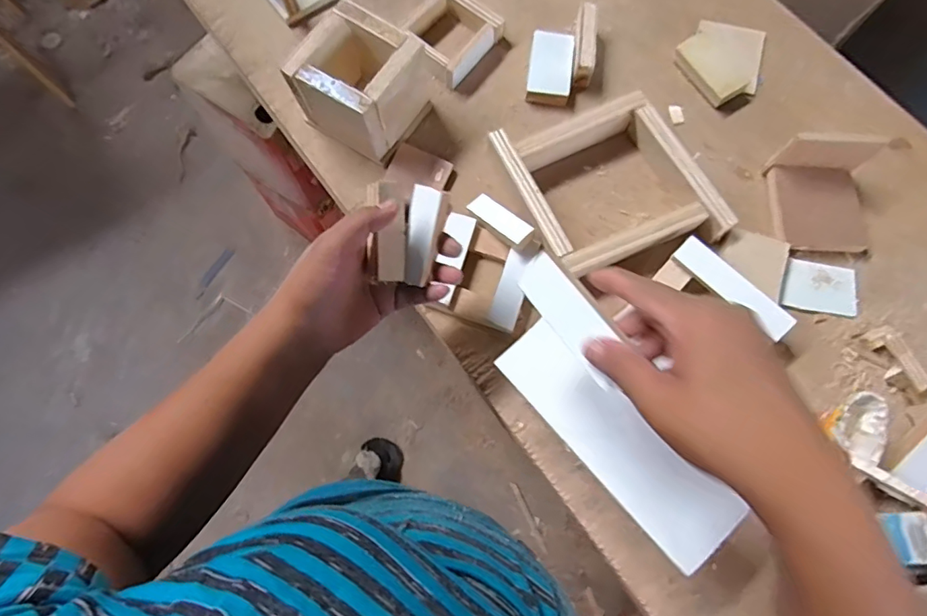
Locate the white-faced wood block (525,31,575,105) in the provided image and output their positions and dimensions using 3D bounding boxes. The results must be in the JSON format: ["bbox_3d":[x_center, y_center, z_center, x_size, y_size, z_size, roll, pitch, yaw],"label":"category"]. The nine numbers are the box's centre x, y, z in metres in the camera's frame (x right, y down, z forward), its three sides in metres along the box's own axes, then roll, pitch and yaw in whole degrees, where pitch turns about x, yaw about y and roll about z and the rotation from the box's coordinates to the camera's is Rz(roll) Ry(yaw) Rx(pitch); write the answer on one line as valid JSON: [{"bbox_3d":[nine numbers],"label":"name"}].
[{"bbox_3d":[0.092,-0.253,0.538,0.043,0.018,0.076,8,73,1],"label":"white-faced wood block"}]

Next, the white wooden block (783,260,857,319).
[{"bbox_3d":[0.336,-0.020,0.485,0.070,0.004,0.049,10,73,2],"label":"white wooden block"}]

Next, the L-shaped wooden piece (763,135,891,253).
[{"bbox_3d":[0.344,-0.106,0.479,0.086,0.049,0.093,4,73,0],"label":"L-shaped wooden piece"}]

